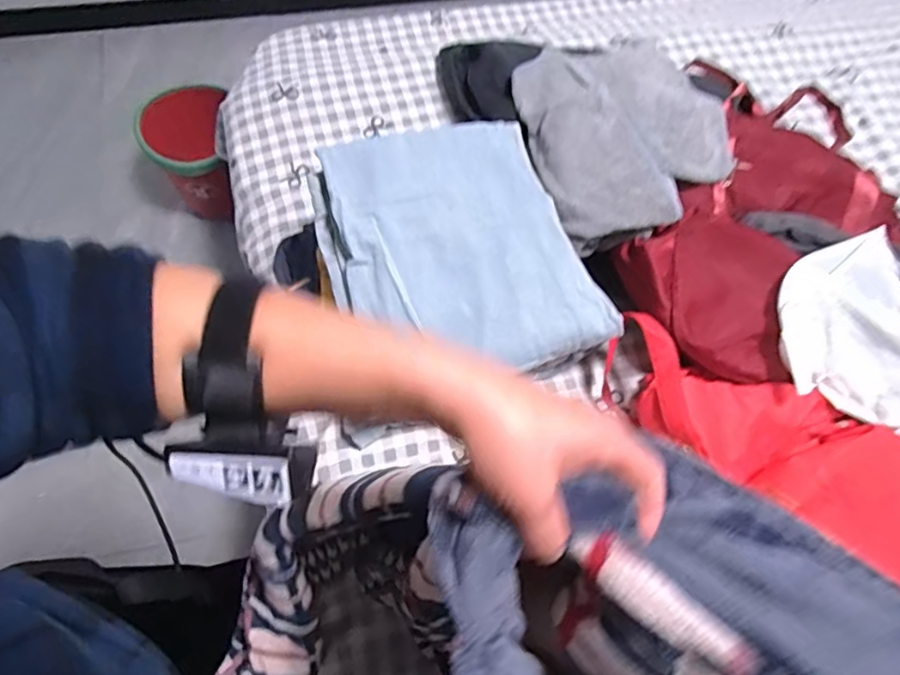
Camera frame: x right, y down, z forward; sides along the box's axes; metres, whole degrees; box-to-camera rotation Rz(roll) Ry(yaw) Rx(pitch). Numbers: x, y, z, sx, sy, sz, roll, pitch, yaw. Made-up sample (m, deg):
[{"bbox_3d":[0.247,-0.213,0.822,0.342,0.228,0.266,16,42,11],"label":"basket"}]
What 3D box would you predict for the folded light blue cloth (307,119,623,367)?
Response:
[{"bbox_3d":[0.011,-0.095,0.653,0.279,0.034,0.283,-16,88,-10],"label":"folded light blue cloth"}]

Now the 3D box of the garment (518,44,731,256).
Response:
[{"bbox_3d":[0.241,-0.275,0.769,0.262,0.069,0.305,-10,68,-7],"label":"garment"}]

